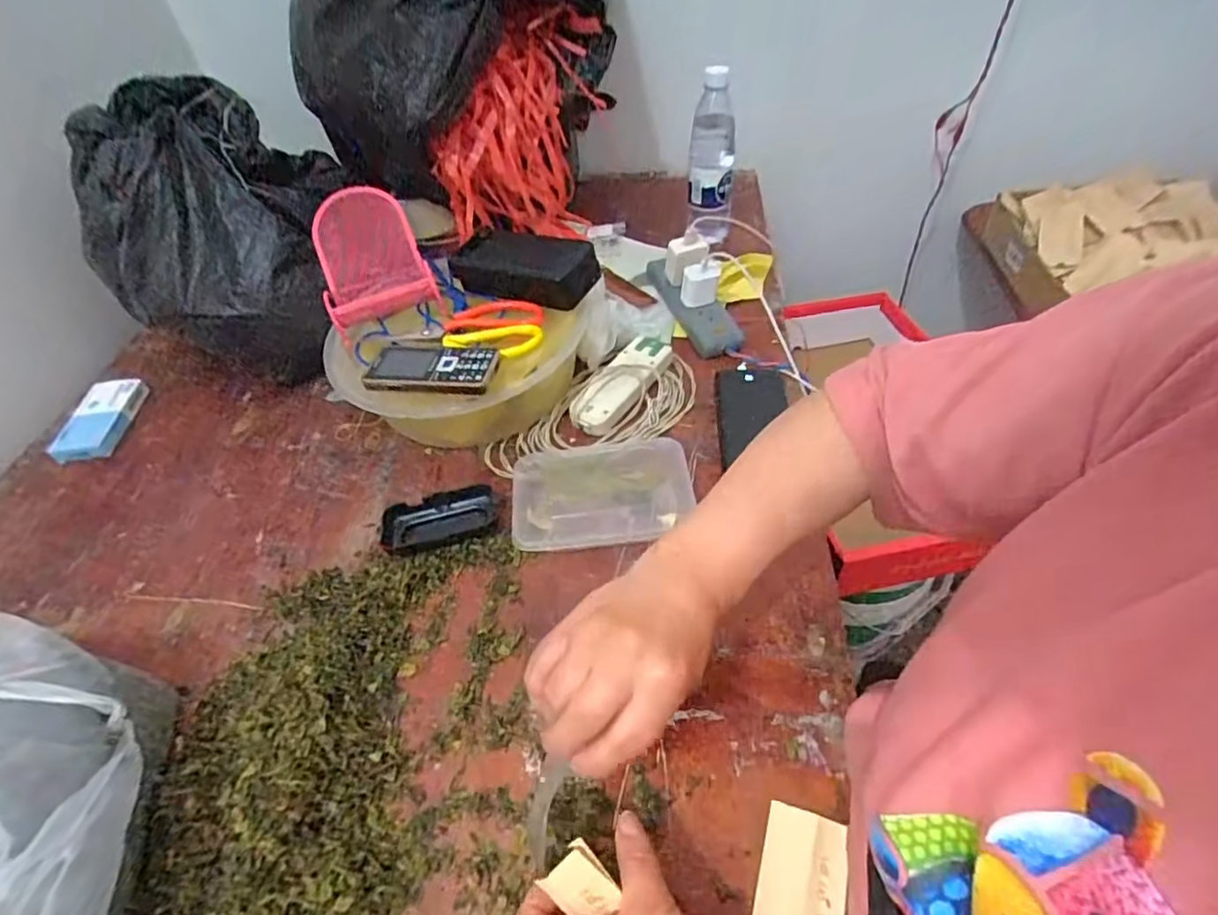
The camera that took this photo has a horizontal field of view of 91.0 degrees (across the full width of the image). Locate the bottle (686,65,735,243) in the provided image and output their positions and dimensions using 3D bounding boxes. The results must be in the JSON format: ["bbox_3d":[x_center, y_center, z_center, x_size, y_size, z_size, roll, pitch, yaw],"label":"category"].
[{"bbox_3d":[0.145,-0.419,0.843,0.064,0.240,0.074,2,49,7],"label":"bottle"}]

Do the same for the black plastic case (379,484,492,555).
[{"bbox_3d":[-0.166,0.060,0.581,0.108,0.019,0.056,-17,50,-9],"label":"black plastic case"}]

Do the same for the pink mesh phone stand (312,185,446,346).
[{"bbox_3d":[-0.262,-0.219,0.655,0.116,0.088,0.121,-21,50,-13],"label":"pink mesh phone stand"}]

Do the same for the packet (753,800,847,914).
[{"bbox_3d":[0.119,0.282,0.374,0.051,0.010,0.109,12,51,15],"label":"packet"}]

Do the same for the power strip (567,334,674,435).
[{"bbox_3d":[0.017,-0.084,0.674,0.051,0.037,0.147,28,57,26],"label":"power strip"}]

